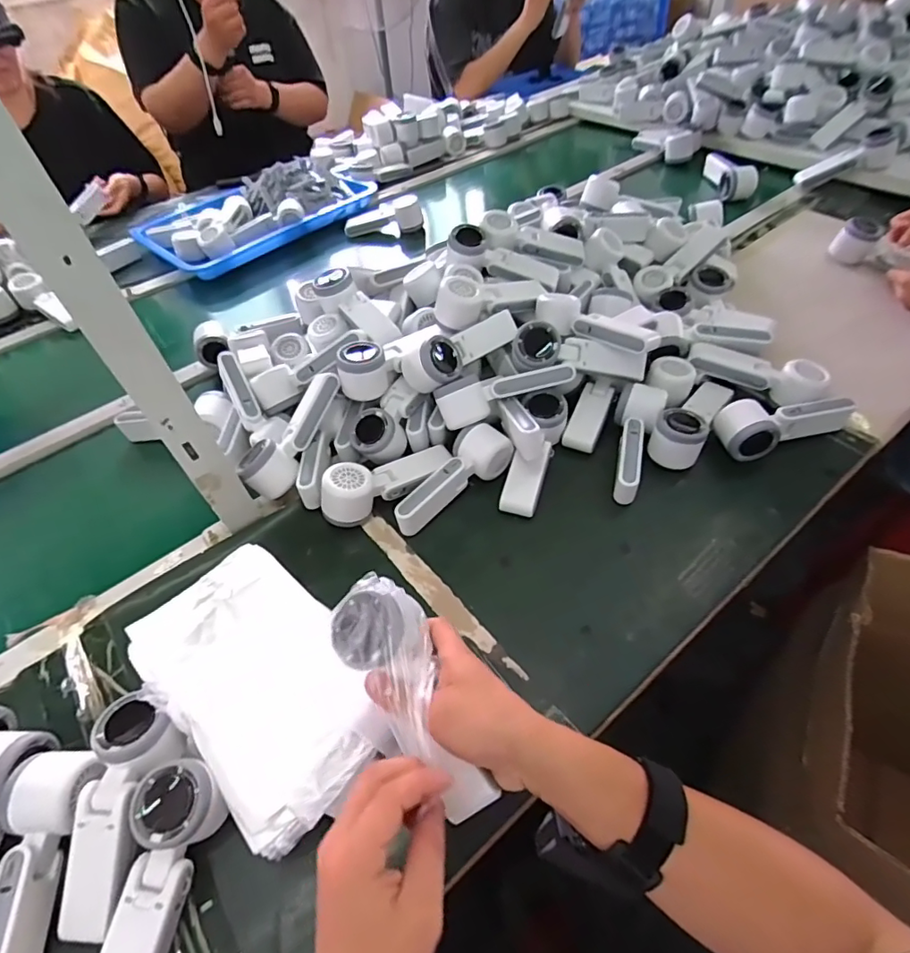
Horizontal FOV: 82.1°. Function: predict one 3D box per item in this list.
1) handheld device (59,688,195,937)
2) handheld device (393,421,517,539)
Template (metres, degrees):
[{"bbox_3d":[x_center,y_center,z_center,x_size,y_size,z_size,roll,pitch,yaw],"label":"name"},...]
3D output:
[{"bbox_3d":[-0.264,0.261,0.411,0.062,0.043,0.160,1,66,6],"label":"handheld device"},{"bbox_3d":[-0.006,-0.002,0.616,0.164,0.042,0.058,-32,54,-20],"label":"handheld device"}]

